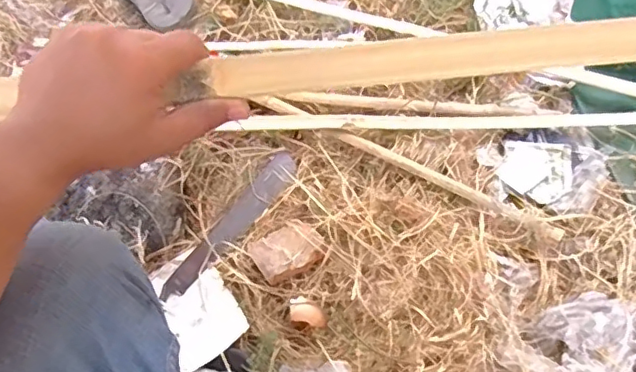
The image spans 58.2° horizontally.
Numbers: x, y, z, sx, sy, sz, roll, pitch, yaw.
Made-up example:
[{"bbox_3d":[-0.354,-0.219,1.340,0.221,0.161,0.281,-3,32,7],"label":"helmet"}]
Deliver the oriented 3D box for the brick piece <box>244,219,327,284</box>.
[{"bbox_3d":[-0.045,0.090,0.819,0.100,0.031,0.077,-26,60,-14],"label":"brick piece"}]

